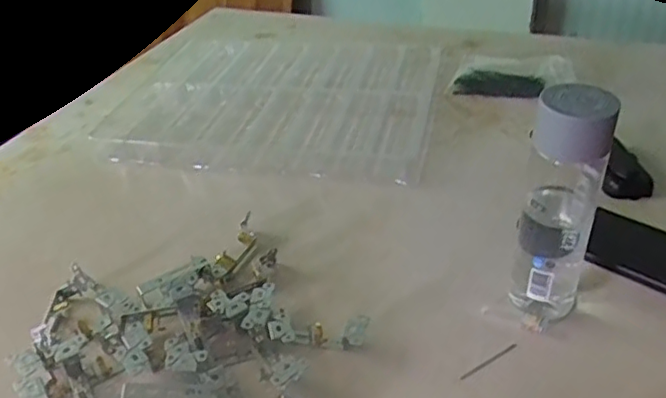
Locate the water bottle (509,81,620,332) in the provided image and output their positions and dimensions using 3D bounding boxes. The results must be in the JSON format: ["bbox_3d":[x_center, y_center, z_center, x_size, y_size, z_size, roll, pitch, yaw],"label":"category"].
[{"bbox_3d":[0.179,0.007,0.488,0.051,0.207,0.059,21,44,30],"label":"water bottle"}]

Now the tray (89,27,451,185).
[{"bbox_3d":[-0.078,-0.153,0.883,0.445,0.019,0.353,6,38,14],"label":"tray"}]

